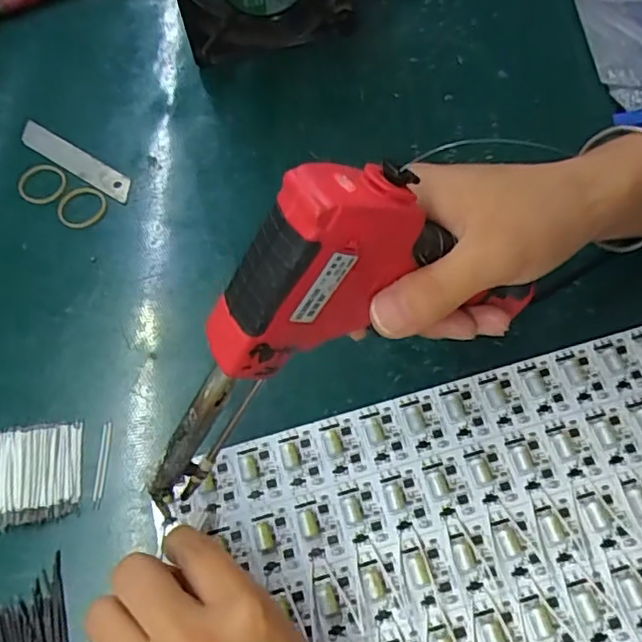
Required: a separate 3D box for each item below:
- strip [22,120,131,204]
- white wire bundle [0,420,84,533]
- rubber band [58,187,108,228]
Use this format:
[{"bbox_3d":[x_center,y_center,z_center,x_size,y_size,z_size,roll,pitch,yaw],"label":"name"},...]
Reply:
[{"bbox_3d":[-0.165,-0.108,0.409,0.094,0.004,0.018,31,74,15],"label":"strip"},{"bbox_3d":[-0.154,0.079,0.313,0.054,0.010,0.051,-7,64,-2],"label":"white wire bundle"},{"bbox_3d":[-0.155,-0.075,0.392,0.031,0.004,0.031,-11,64,-4],"label":"rubber band"}]

